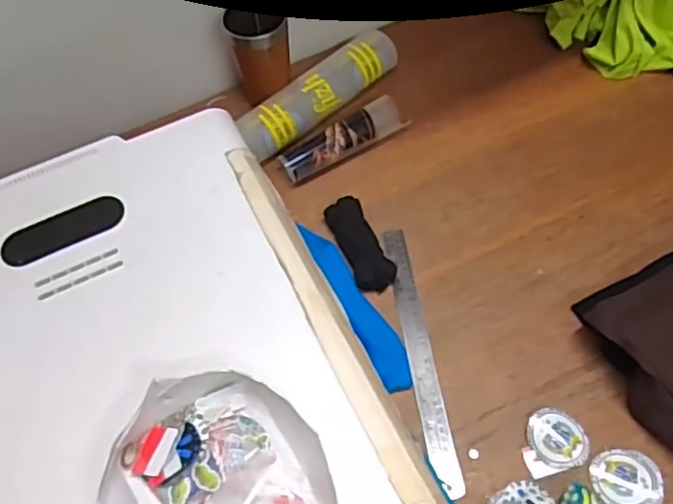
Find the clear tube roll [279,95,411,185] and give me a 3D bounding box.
[{"bbox_3d":[0.008,-0.156,0.872,0.187,0.038,0.053,-29,63,-13],"label":"clear tube roll"}]

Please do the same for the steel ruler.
[{"bbox_3d":[0.094,0.112,0.737,0.030,0.006,0.322,-9,60,-2],"label":"steel ruler"}]

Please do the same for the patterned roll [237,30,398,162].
[{"bbox_3d":[-0.020,-0.223,0.905,0.267,0.047,0.061,-40,66,-18],"label":"patterned roll"}]

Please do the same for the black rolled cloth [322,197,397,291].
[{"bbox_3d":[0.029,-0.011,0.799,0.049,0.027,0.129,-22,62,-10],"label":"black rolled cloth"}]

